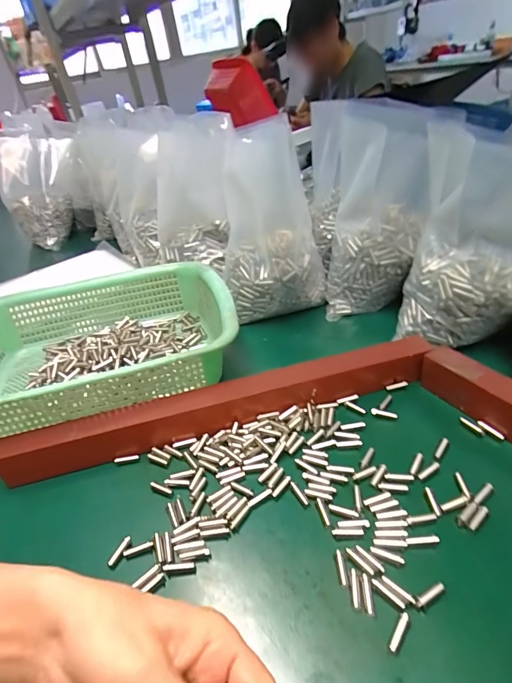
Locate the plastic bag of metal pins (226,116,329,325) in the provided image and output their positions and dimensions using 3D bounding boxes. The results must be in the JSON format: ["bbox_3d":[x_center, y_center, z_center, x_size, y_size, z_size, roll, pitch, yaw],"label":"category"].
[{"bbox_3d":[0.019,-0.144,0.481,0.124,0.203,0.117,-3,36,6],"label":"plastic bag of metal pins"}]

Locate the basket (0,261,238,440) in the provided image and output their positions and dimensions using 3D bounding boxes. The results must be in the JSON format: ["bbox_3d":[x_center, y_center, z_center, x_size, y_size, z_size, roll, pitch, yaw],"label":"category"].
[{"bbox_3d":[-0.174,0.003,0.427,0.296,0.078,0.220,-15,36,-11],"label":"basket"}]

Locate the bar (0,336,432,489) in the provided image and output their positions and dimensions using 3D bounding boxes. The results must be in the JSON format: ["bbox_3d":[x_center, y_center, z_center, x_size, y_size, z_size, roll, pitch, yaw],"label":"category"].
[{"bbox_3d":[-0.029,0.058,0.355,0.381,0.037,0.030,-13,36,-8],"label":"bar"}]

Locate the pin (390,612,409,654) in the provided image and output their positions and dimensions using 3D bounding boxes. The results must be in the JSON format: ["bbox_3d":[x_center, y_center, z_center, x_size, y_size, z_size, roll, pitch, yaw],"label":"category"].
[{"bbox_3d":[0.081,0.164,0.218,0.004,0.005,0.021,21,44,33],"label":"pin"}]

